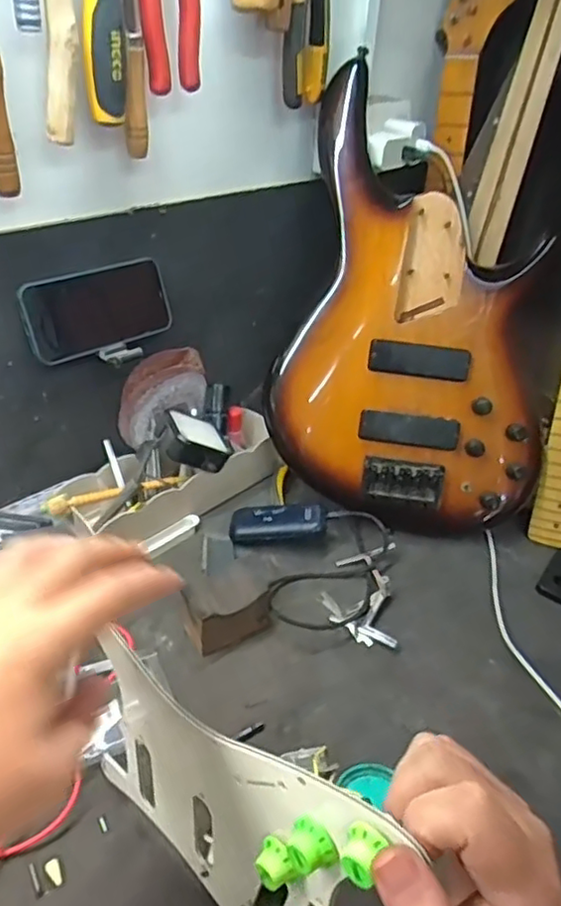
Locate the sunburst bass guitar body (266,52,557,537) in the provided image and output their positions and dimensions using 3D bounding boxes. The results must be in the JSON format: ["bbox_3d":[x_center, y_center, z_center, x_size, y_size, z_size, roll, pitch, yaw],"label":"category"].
[{"bbox_3d":[0.135,-0.148,0.678,0.295,0.488,0.044,0,8,7],"label":"sunburst bass guitar body"}]

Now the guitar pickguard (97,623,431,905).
[{"bbox_3d":[-0.044,0.205,0.365,0.215,0.198,0.038,30,43,30],"label":"guitar pickguard"}]

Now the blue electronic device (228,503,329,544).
[{"bbox_3d":[-0.004,0.079,0.707,0.110,0.018,0.050,-4,35,12],"label":"blue electronic device"}]

